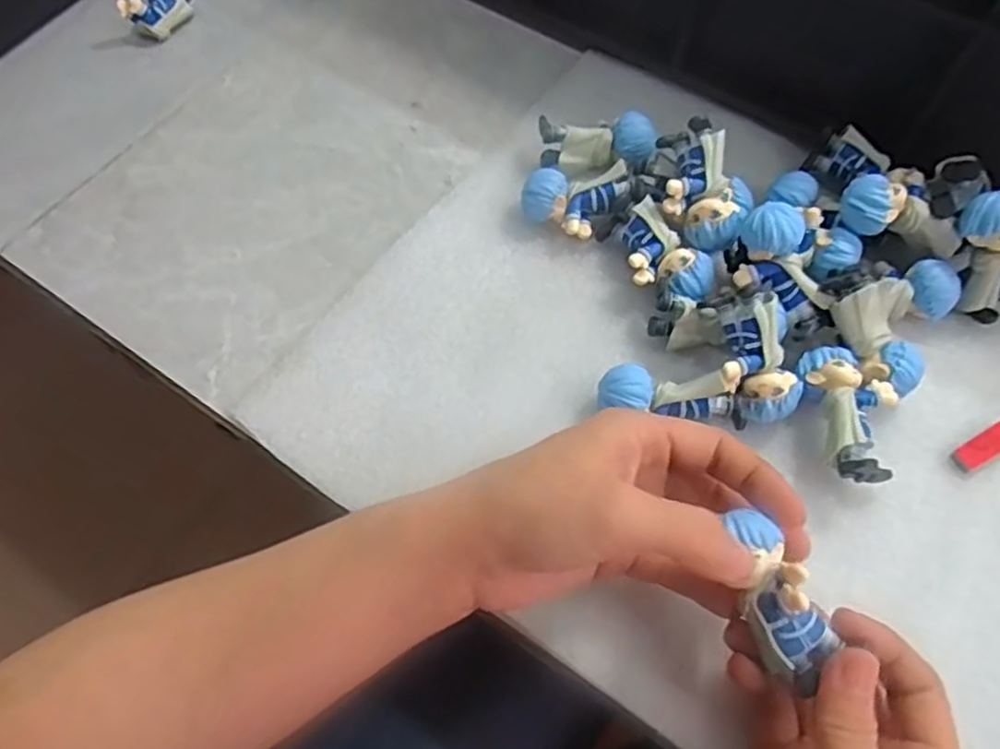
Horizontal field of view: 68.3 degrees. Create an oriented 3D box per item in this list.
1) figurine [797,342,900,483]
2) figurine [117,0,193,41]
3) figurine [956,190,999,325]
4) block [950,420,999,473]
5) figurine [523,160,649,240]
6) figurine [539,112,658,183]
[{"bbox_3d":[0.155,0.019,0.330,0.035,0.030,0.059,-1,62,-1],"label":"figurine"},{"bbox_3d":[-0.210,-0.228,0.459,0.023,0.028,0.045,14,63,7],"label":"figurine"},{"bbox_3d":[0.238,-0.055,0.350,0.032,0.063,0.028,-27,37,-14],"label":"figurine"},{"bbox_3d":[0.223,0.032,0.335,0.039,0.005,0.013,-27,66,-14],"label":"block"},{"bbox_3d":[0.042,-0.089,0.385,0.060,0.029,0.030,0,62,-1],"label":"figurine"},{"bbox_3d":[0.053,-0.123,0.404,0.060,0.029,0.027,-3,62,-2],"label":"figurine"}]

